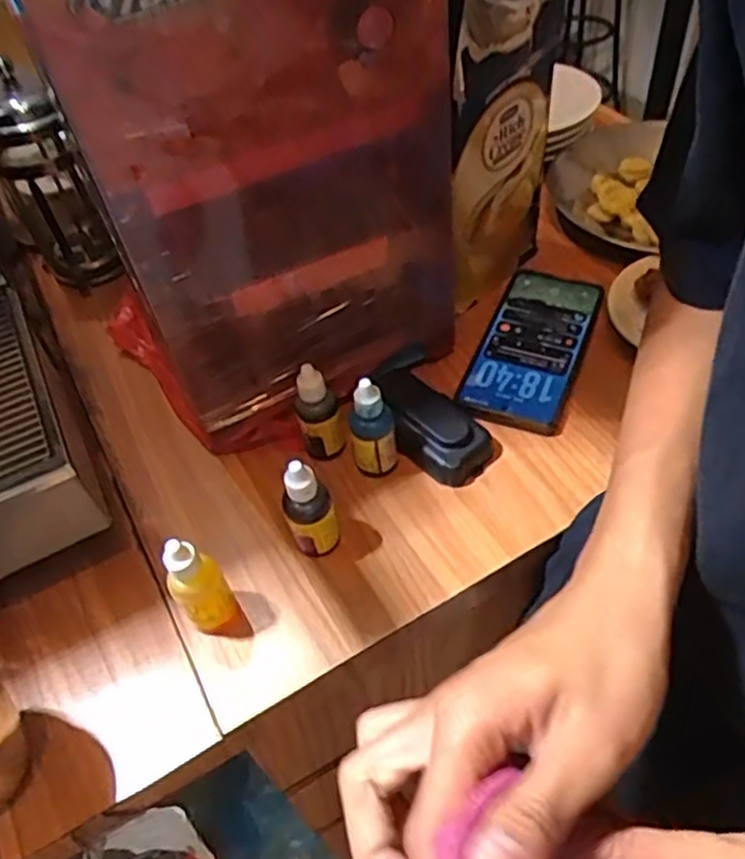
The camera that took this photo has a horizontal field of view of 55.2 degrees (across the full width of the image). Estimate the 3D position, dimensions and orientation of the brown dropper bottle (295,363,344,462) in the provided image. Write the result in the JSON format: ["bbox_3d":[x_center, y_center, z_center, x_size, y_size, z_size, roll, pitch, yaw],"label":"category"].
[{"bbox_3d":[-0.037,-0.011,0.494,0.027,0.080,0.025,-8,51,-1],"label":"brown dropper bottle"}]

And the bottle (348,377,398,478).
[{"bbox_3d":[0.000,0.002,0.476,0.029,0.079,0.022,-6,51,1],"label":"bottle"}]

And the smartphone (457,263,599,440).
[{"bbox_3d":[0.127,-0.070,0.563,0.077,0.010,0.169,16,54,17],"label":"smartphone"}]

